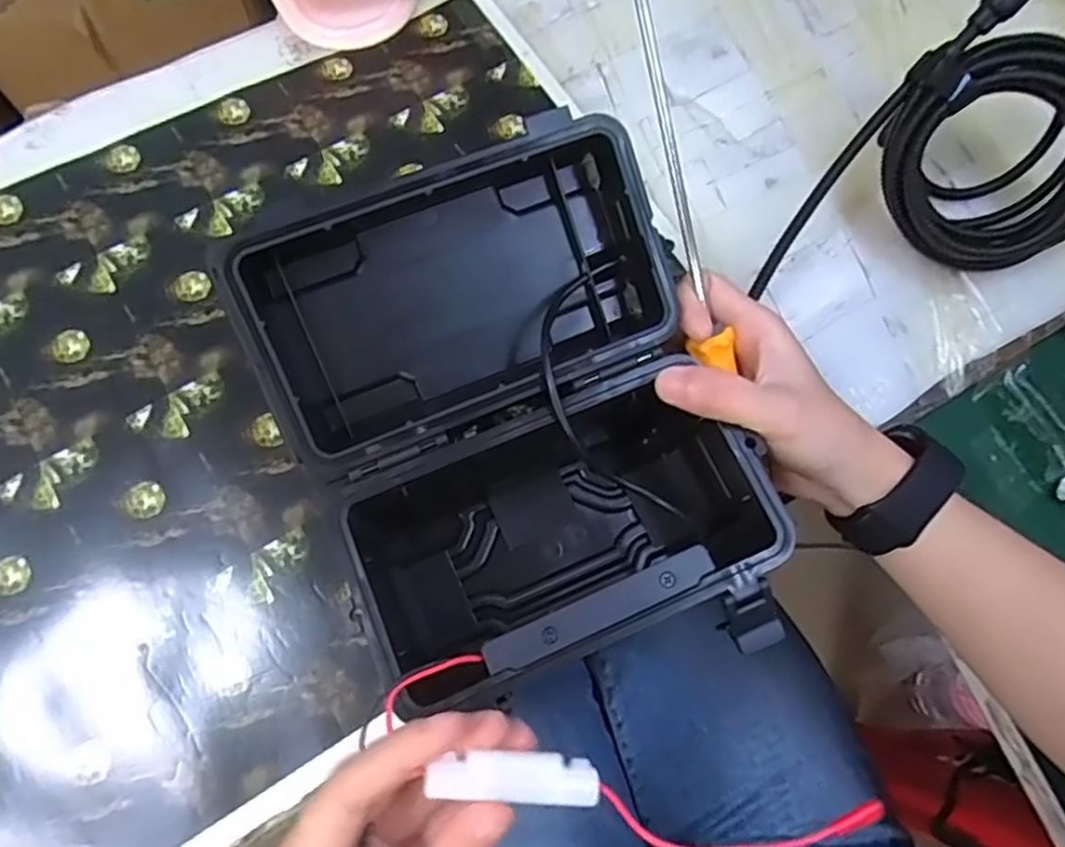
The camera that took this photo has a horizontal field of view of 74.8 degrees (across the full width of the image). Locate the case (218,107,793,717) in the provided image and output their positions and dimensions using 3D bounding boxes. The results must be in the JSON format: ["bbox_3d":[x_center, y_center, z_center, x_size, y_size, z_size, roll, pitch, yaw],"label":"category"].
[{"bbox_3d":[-0.006,0.007,0.314,0.170,0.131,0.210,-22,72,-9],"label":"case"}]

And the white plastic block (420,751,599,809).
[{"bbox_3d":[-0.005,0.116,0.228,0.053,0.004,0.014,6,70,-4],"label":"white plastic block"}]

